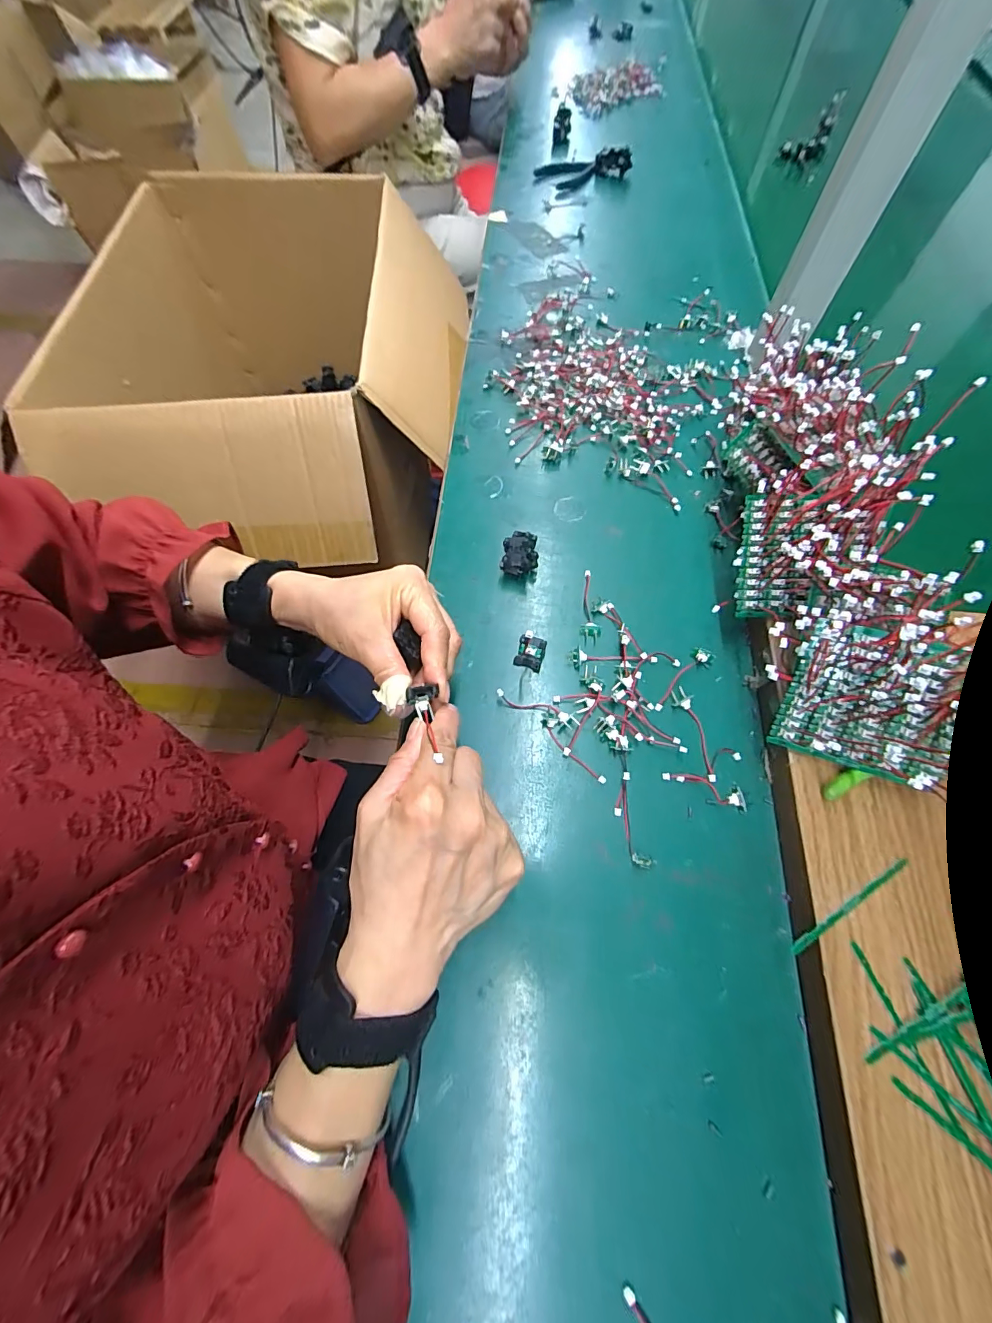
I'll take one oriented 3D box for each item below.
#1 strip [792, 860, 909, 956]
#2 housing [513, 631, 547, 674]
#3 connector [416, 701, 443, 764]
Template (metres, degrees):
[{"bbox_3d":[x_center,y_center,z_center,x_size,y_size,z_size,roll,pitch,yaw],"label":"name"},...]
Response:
[{"bbox_3d":[0.197,0.134,0.250,0.086,0.004,0.005,-29,68,-12],"label":"strip"},{"bbox_3d":[0.027,-0.008,0.345,0.020,0.013,0.025,16,67,8],"label":"housing"},{"bbox_3d":[-0.037,0.037,0.251,0.006,0.009,0.052,-23,26,-7],"label":"connector"}]

